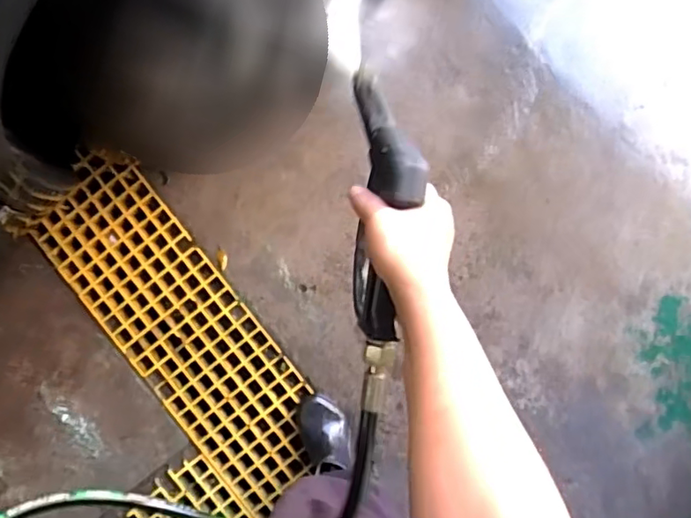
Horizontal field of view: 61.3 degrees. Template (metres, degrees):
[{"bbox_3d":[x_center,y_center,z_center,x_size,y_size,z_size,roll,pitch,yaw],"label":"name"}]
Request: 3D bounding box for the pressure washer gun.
[{"bbox_3d":[0.037,-0.082,0.555,0.063,0.142,0.314,-1,68,3],"label":"pressure washer gun"}]

